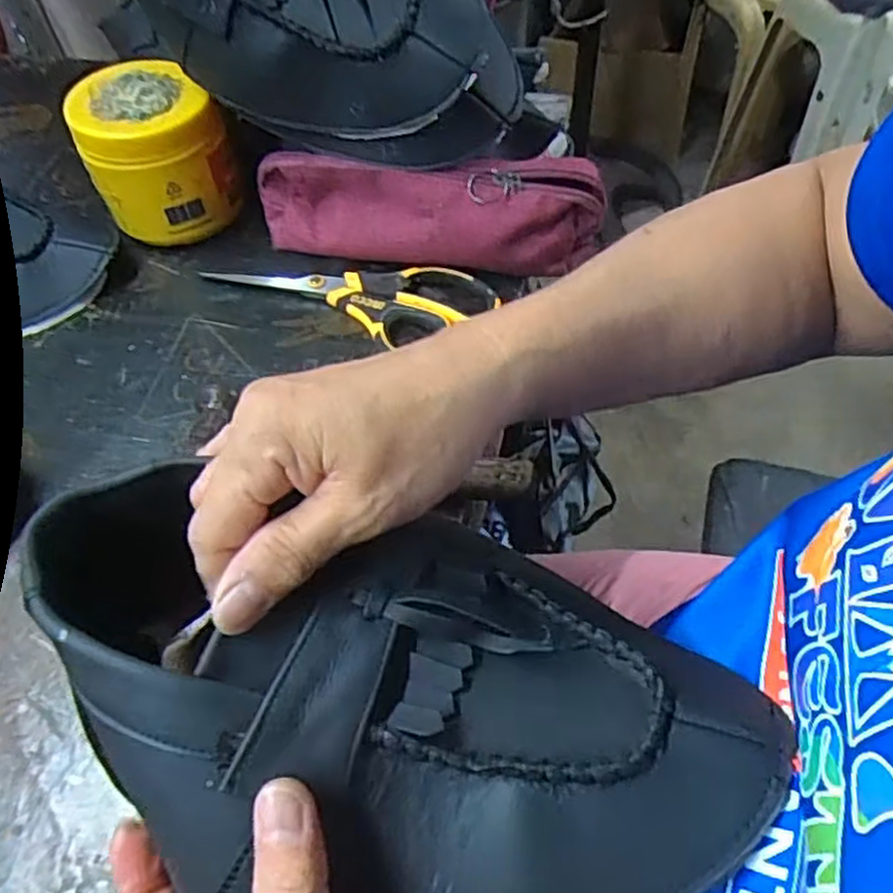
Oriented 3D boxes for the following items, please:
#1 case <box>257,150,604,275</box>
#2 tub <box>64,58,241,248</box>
[{"bbox_3d":[-0.016,-0.154,0.490,0.229,0.068,0.050,3,54,7],"label":"case"},{"bbox_3d":[-0.205,-0.204,0.524,0.090,0.097,0.083,-2,54,3],"label":"tub"}]

